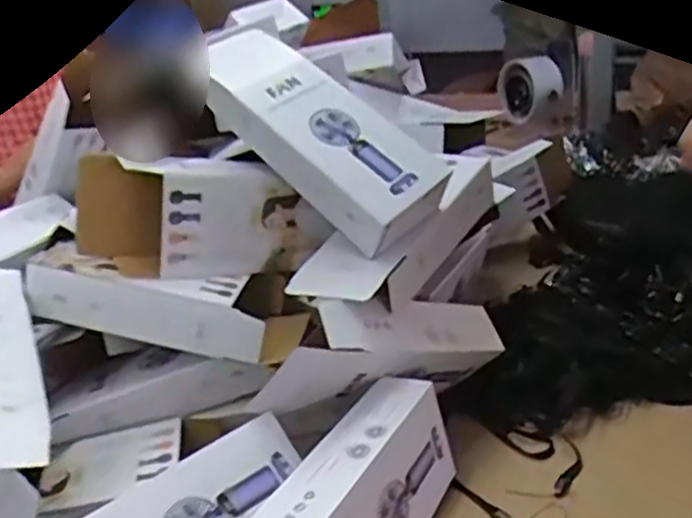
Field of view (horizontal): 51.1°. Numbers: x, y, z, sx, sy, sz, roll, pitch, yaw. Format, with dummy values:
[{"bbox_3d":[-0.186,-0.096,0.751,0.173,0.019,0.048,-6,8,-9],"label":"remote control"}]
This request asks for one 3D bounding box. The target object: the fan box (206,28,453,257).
[{"bbox_3d":[-0.031,-0.120,0.675,0.254,0.076,0.115,43,45,18],"label":"fan box"}]

